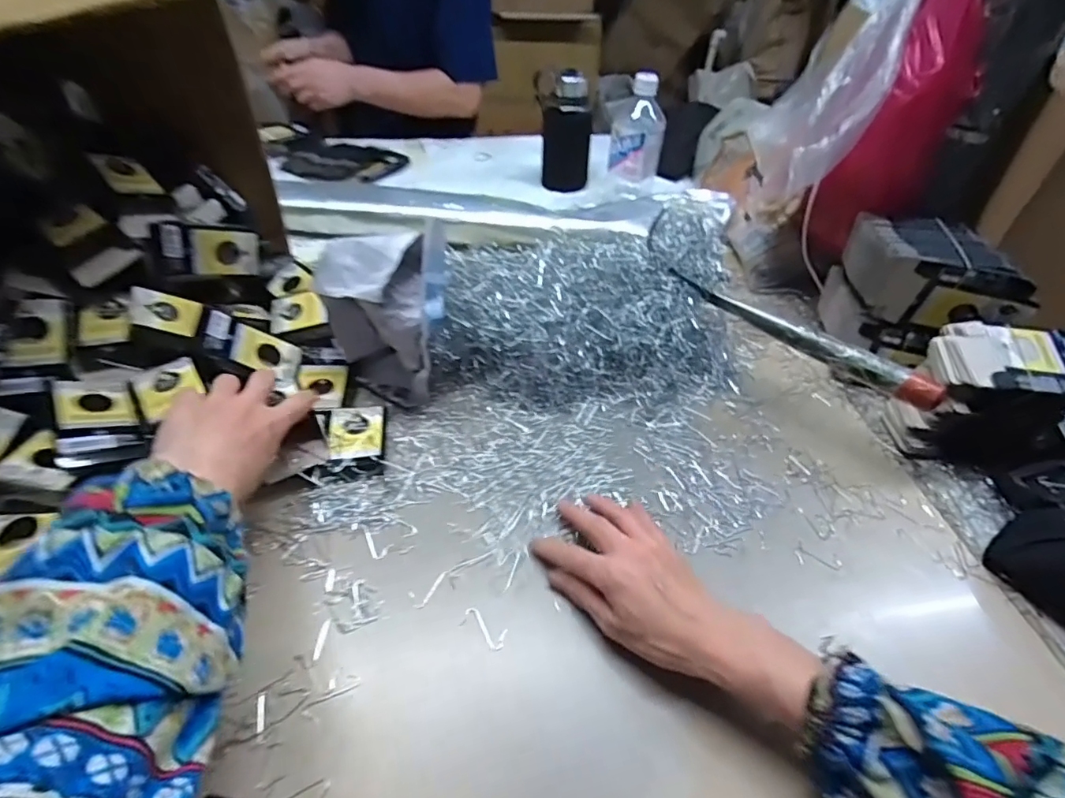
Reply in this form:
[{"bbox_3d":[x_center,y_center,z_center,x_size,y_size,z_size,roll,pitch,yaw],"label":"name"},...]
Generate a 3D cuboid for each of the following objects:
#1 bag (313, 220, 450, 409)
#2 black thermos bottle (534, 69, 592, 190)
[{"bbox_3d":[-0.141,-0.084,0.504,0.113,0.140,0.117,-10,47,-16],"label":"bag"},{"bbox_3d":[0.052,-0.442,0.894,0.075,0.177,0.074,-22,51,-26],"label":"black thermos bottle"}]

